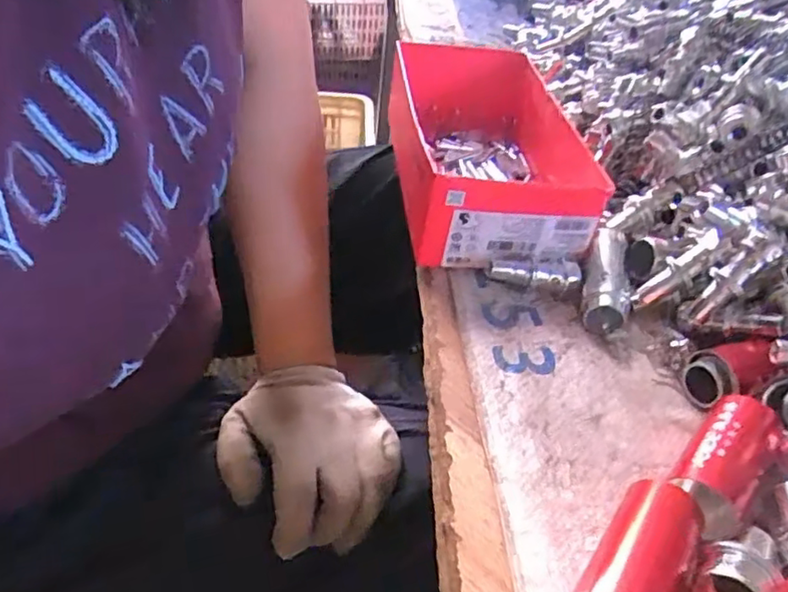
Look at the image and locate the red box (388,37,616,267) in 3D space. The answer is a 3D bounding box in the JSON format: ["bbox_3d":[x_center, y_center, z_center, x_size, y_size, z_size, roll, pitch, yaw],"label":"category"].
[{"bbox_3d":[0.056,-0.099,0.411,0.101,0.054,0.192,1,42,-8],"label":"red box"}]

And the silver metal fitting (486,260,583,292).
[{"bbox_3d":[0.079,-0.012,0.351,0.051,0.016,0.015,1,42,-8],"label":"silver metal fitting"}]

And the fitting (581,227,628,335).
[{"bbox_3d":[0.118,-0.010,0.355,0.022,0.020,0.072,12,41,6],"label":"fitting"}]

